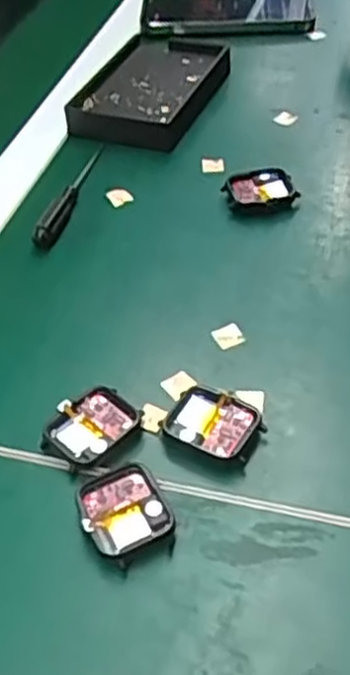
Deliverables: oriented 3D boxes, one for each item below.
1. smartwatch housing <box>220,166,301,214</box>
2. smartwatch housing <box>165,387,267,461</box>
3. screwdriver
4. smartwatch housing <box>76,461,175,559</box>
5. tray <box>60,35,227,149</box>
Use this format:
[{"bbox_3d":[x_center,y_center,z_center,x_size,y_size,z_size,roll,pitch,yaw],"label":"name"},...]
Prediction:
[{"bbox_3d":[0.060,-0.102,0.514,0.049,0.012,0.039,3,56,7],"label":"smartwatch housing"},{"bbox_3d":[0.019,0.045,0.375,0.046,0.010,0.036,16,50,19],"label":"smartwatch housing"},{"bbox_3d":[-0.069,-0.106,0.531,0.017,0.012,0.124,11,48,14],"label":"screwdriver"},{"bbox_3d":[-0.024,0.080,0.343,0.038,0.010,0.042,-21,49,-16],"label":"smartwatch housing"},{"bbox_3d":[-0.019,-0.208,0.617,0.095,0.019,0.155,14,49,16],"label":"tray"}]

